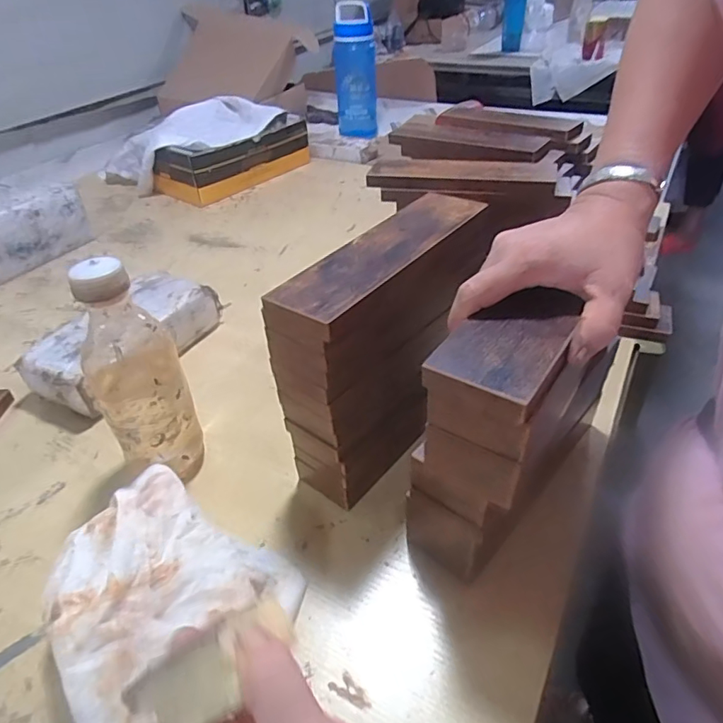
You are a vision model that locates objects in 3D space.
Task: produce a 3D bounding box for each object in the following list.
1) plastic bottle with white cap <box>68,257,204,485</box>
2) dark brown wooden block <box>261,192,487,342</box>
[{"bbox_3d":[-0.190,0.014,0.440,0.071,0.212,0.067,-23,43,-21],"label":"plastic bottle with white cap"},{"bbox_3d":[0.020,-0.079,0.399,0.070,0.023,0.205,26,48,32],"label":"dark brown wooden block"}]

